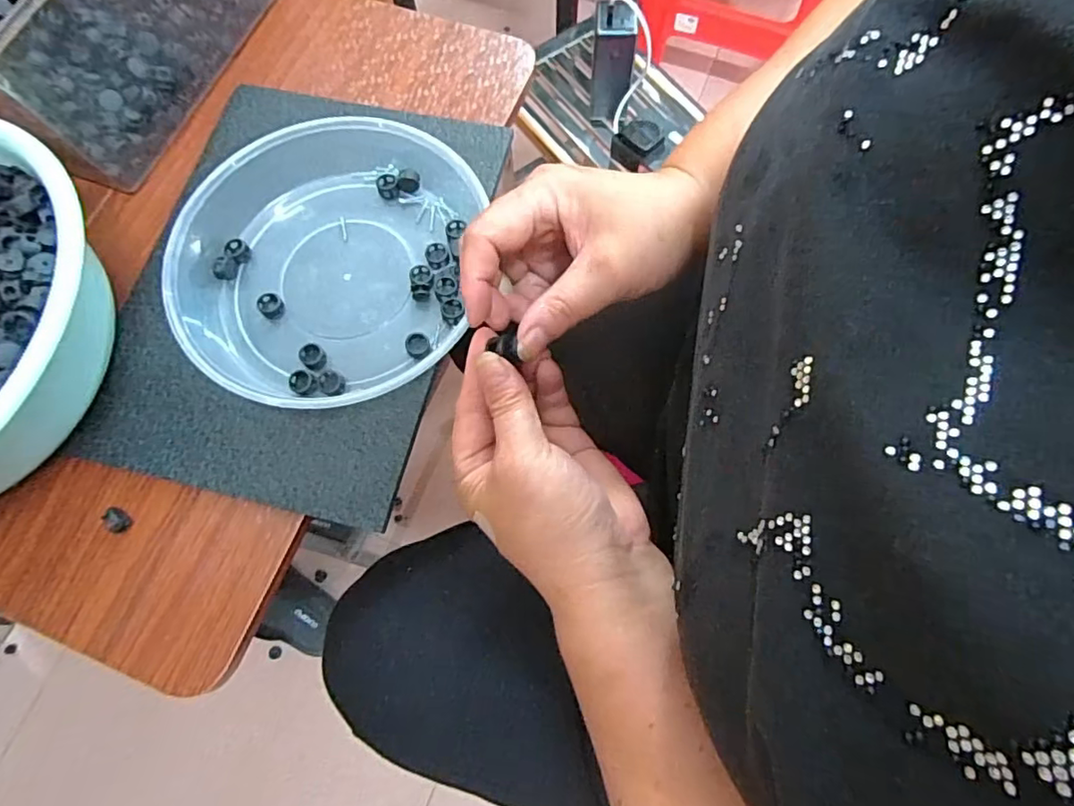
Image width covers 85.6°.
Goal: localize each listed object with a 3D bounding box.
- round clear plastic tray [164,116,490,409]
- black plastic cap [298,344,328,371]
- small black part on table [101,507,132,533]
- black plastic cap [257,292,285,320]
[{"bbox_3d":[-0.149,-0.103,0.423,0.208,0.045,0.224,0,73,1],"label":"round clear plastic tray"},{"bbox_3d":[-0.164,-0.033,0.424,0.019,0.011,0.016,42,78,12],"label":"black plastic cap"},{"bbox_3d":[-0.295,0.083,0.408,0.013,0.014,0.016,12,74,5],"label":"small black part on table"},{"bbox_3d":[-0.203,-0.075,0.442,0.018,0.006,0.024,-35,76,-9],"label":"black plastic cap"}]

